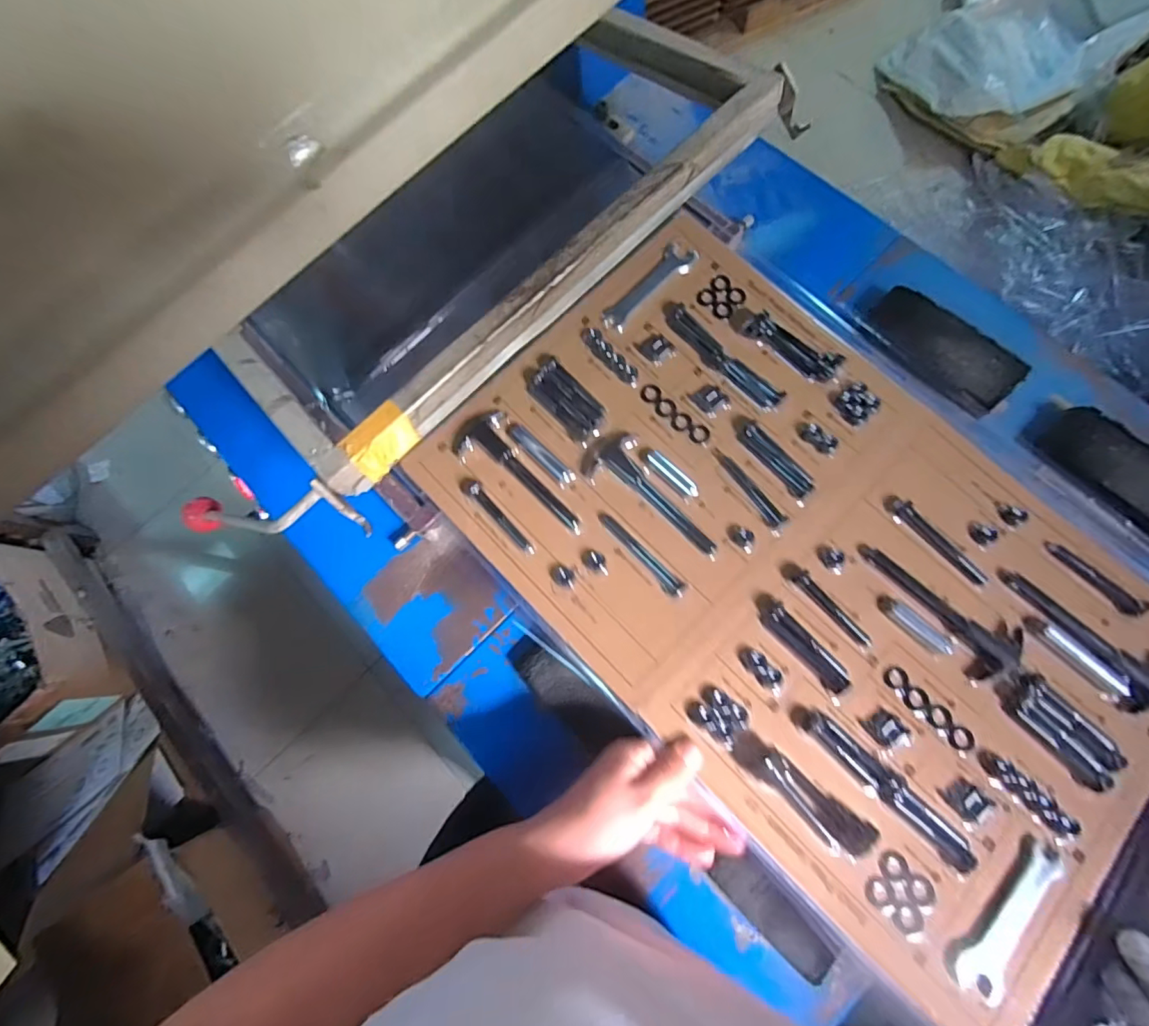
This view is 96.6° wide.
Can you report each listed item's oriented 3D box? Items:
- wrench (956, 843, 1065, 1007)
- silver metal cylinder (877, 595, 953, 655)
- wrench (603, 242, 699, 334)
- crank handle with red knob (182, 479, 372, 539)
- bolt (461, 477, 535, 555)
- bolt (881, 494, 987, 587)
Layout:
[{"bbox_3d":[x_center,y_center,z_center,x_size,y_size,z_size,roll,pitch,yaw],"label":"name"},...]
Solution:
[{"bbox_3d":[0.299,0.279,0.351,0.027,0.004,0.106,39,82,12],"label":"wrench"},{"bbox_3d":[0.278,0.090,0.416,0.014,0.008,0.061,-45,77,-7],"label":"silver metal cylinder"},{"bbox_3d":[0.075,-0.223,0.507,0.035,0.012,0.115,39,82,12],"label":"wrench"},{"bbox_3d":[-0.230,0.005,0.383,0.163,0.051,0.034,-3,69,29],"label":"crank handle with red knob"},{"bbox_3d":[-0.068,0.000,0.452,0.014,0.010,0.093,-43,77,-6],"label":"bolt"},{"bbox_3d":[0.307,0.022,0.432,0.099,0.012,0.018,42,83,12],"label":"bolt"}]

